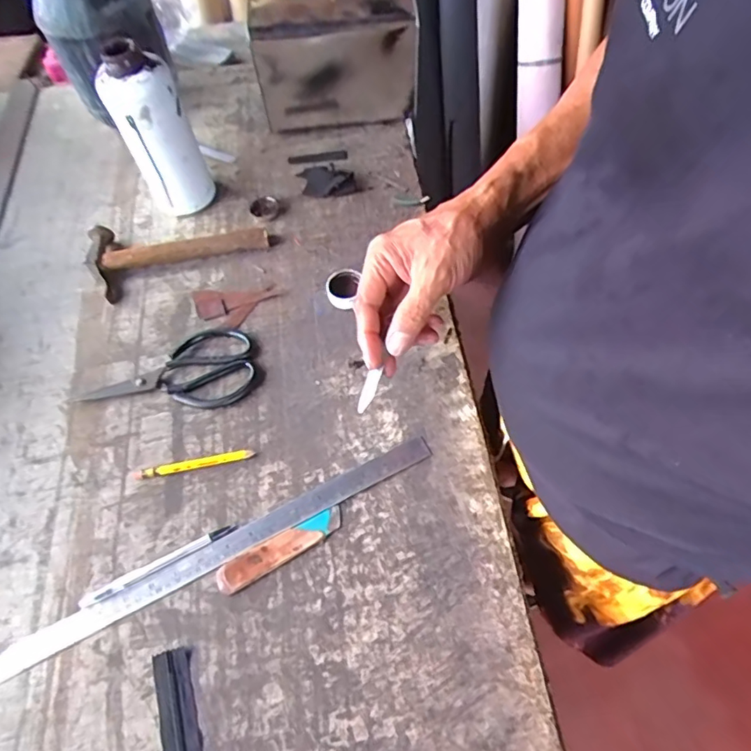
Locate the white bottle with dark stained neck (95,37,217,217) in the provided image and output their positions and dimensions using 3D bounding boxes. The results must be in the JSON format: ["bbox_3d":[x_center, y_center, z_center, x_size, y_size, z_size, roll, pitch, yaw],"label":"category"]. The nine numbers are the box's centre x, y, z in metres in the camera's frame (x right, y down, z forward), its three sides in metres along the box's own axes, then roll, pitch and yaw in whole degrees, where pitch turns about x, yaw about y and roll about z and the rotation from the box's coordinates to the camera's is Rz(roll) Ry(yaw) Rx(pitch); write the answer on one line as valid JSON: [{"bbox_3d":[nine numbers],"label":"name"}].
[{"bbox_3d":[-0.272,-0.300,0.677,0.082,0.211,0.065,-21,61,-8],"label":"white bottle with dark stained neck"}]

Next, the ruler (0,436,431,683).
[{"bbox_3d":[-0.159,0.177,0.523,0.472,0.005,0.027,-25,64,-10],"label":"ruler"}]

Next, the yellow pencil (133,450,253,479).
[{"bbox_3d":[-0.196,0.095,0.570,0.130,0.007,0.012,-10,60,-1],"label":"yellow pencil"}]

